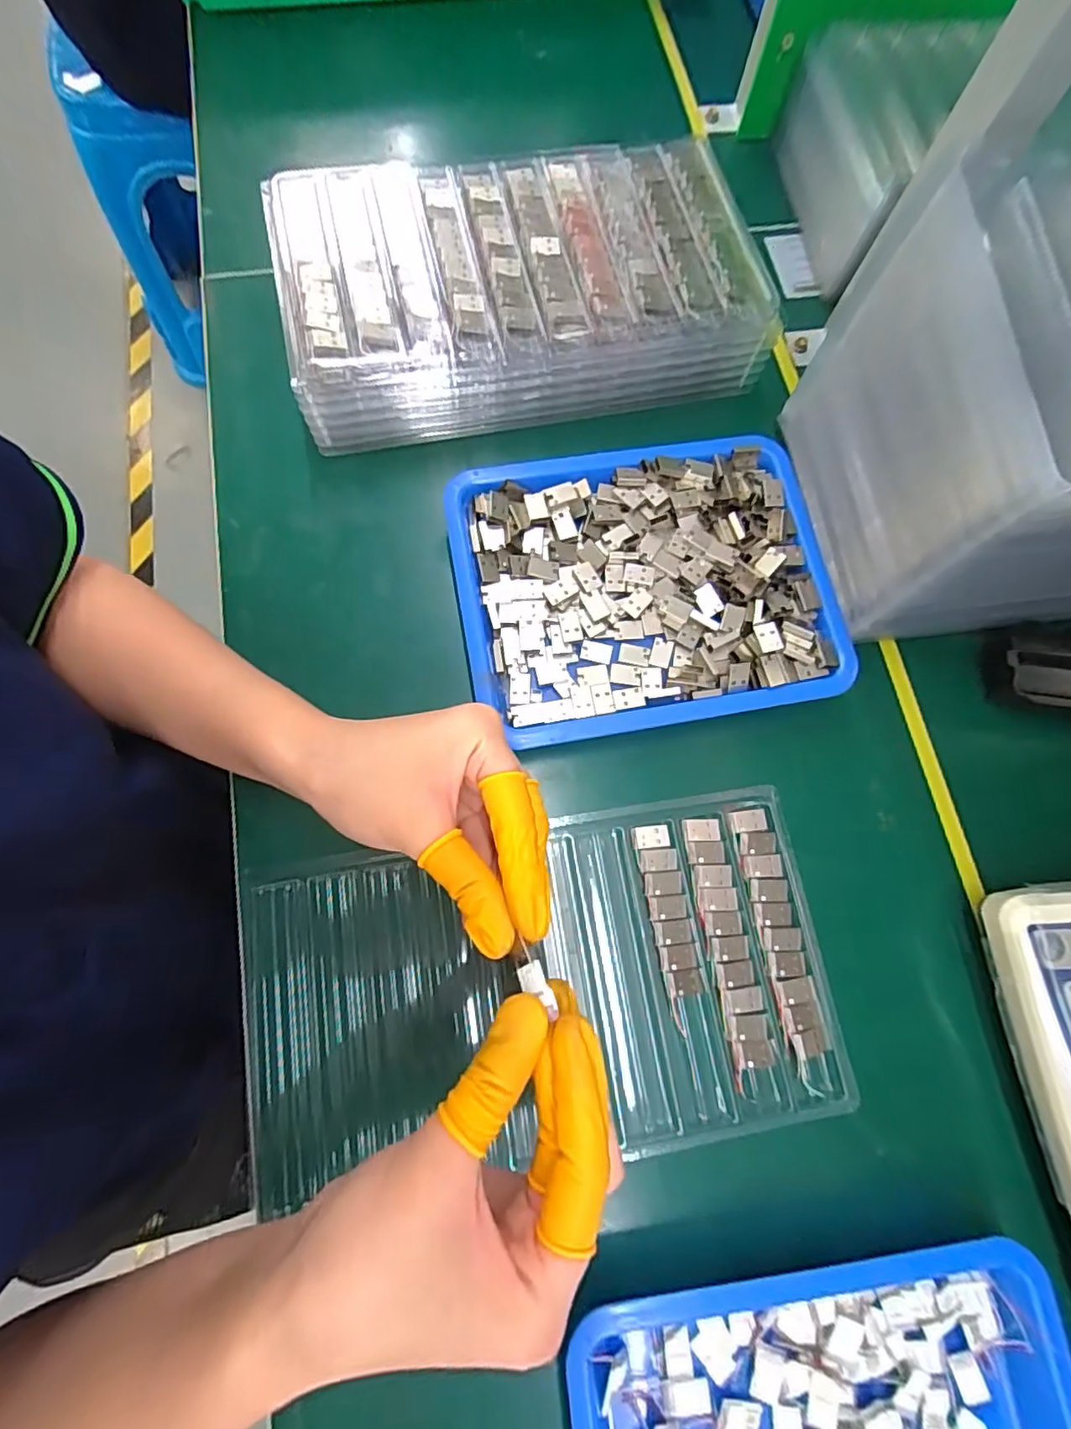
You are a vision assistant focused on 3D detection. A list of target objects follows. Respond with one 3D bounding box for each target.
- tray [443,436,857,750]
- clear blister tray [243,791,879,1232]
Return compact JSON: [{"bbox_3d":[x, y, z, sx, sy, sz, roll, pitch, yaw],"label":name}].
[{"bbox_3d":[0.064,-0.074,0.347,0.214,0.031,0.169,-9,76,-5],"label":"tray"},{"bbox_3d":[0.003,0.141,0.300,0.291,0.027,0.158,-9,77,-1],"label":"clear blister tray"}]

